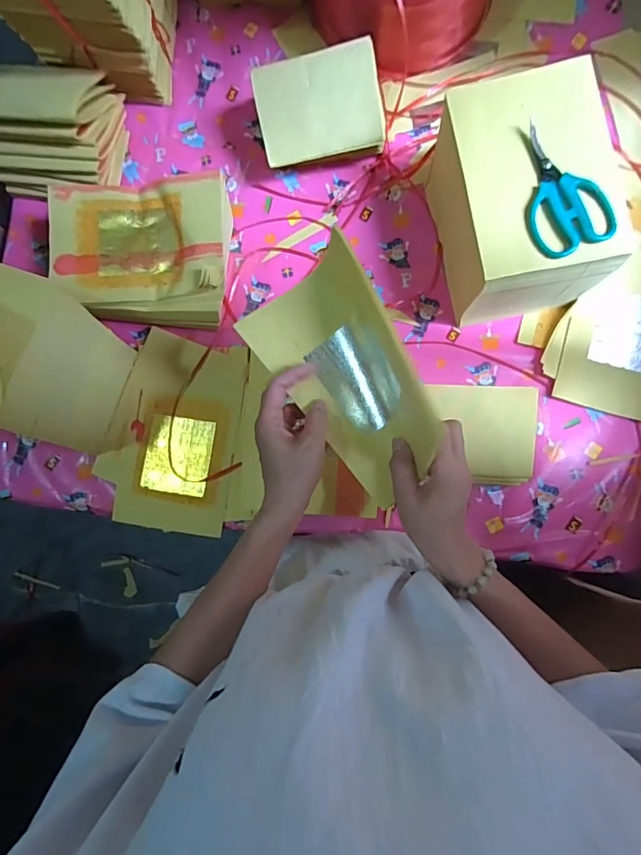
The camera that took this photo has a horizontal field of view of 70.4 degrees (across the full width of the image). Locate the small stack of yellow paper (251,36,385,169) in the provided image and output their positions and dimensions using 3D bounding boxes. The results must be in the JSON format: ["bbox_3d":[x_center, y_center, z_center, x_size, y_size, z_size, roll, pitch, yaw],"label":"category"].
[{"bbox_3d":[0.000,-0.439,0.627,0.167,0.063,0.122,-11,111,3],"label":"small stack of yellow paper"}]

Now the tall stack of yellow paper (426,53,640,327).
[{"bbox_3d":[0.242,-0.276,0.571,0.158,0.169,0.232,-10,85,1],"label":"tall stack of yellow paper"}]

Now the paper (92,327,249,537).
[{"bbox_3d":[-0.208,0.008,0.651,0.180,0.015,0.268,11,86,0],"label":"paper"}]

